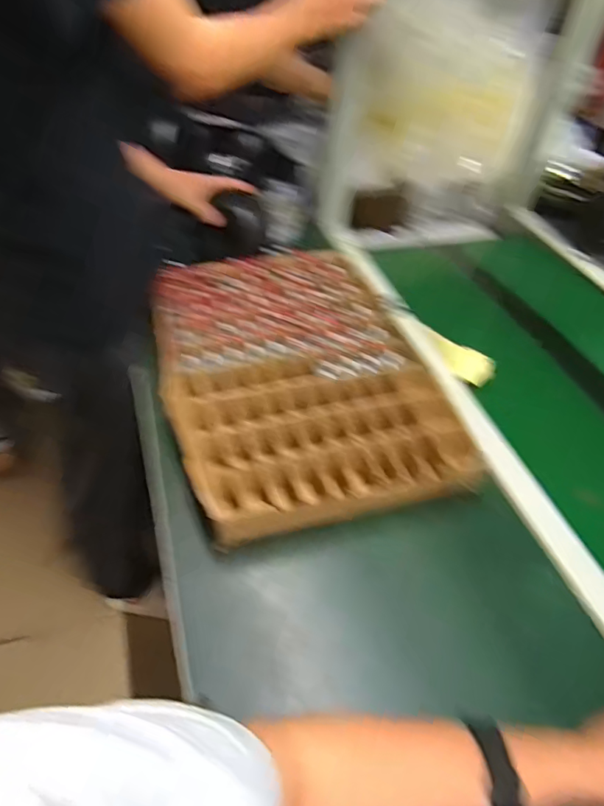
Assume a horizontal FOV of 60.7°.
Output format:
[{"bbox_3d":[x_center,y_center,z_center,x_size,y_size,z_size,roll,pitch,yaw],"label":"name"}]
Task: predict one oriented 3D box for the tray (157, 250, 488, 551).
[{"bbox_3d":[-0.012,-0.053,0.689,0.329,0.047,0.471,-9,47,-16],"label":"tray"}]

